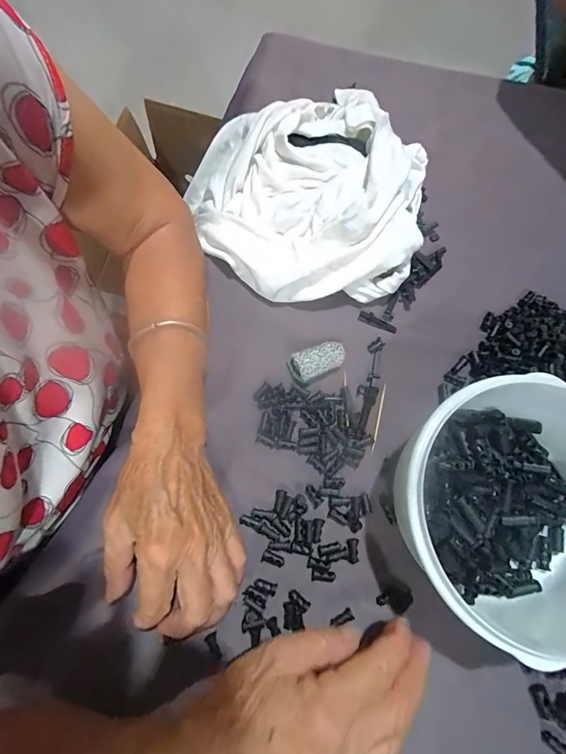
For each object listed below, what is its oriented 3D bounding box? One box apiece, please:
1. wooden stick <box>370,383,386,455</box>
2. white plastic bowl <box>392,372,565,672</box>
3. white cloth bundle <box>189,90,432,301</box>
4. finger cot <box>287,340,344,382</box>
[{"bbox_3d":[0.080,0.035,0.308,0.004,0.004,0.060,15,74,4],"label":"wooden stick"},{"bbox_3d":[0.156,0.089,0.254,0.157,0.072,0.157,1,75,-2],"label":"white plastic bowl"},{"bbox_3d":[0.023,-0.168,0.334,0.203,0.063,0.208,1,75,-2],"label":"white cloth bundle"},{"bbox_3d":[0.030,-0.014,0.313,0.046,0.016,0.025,-24,78,-8],"label":"finger cot"}]

